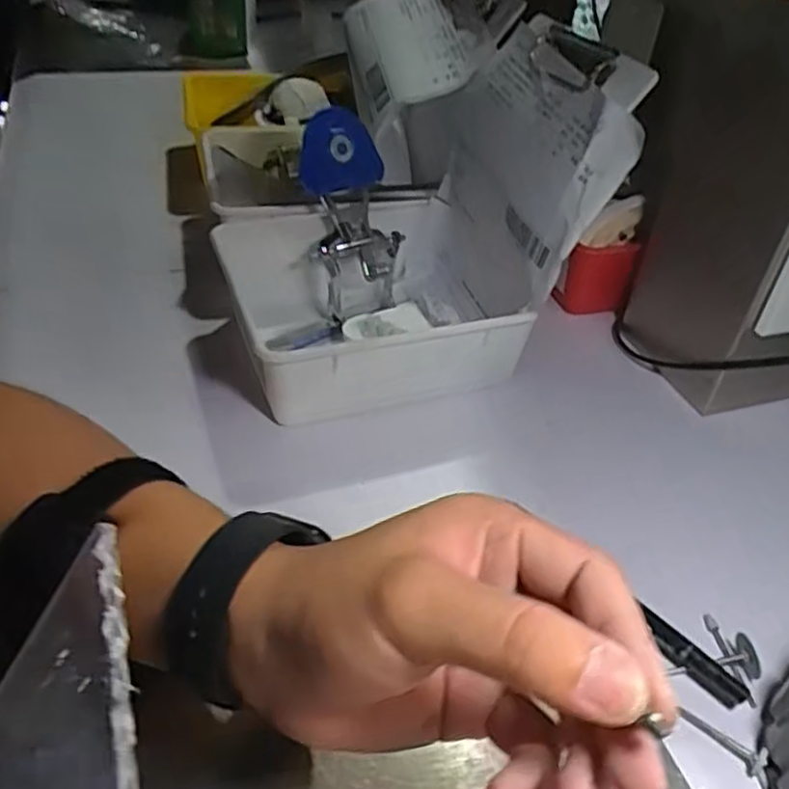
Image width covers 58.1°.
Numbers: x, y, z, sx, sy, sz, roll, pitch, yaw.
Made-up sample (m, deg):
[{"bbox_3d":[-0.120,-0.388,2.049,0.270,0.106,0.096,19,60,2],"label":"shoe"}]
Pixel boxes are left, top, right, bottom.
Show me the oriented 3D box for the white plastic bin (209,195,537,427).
[{"bbox_3d":[-0.017,-0.062,0.464,0.169,0.075,0.156,-9,43,-16],"label":"white plastic bin"}]

